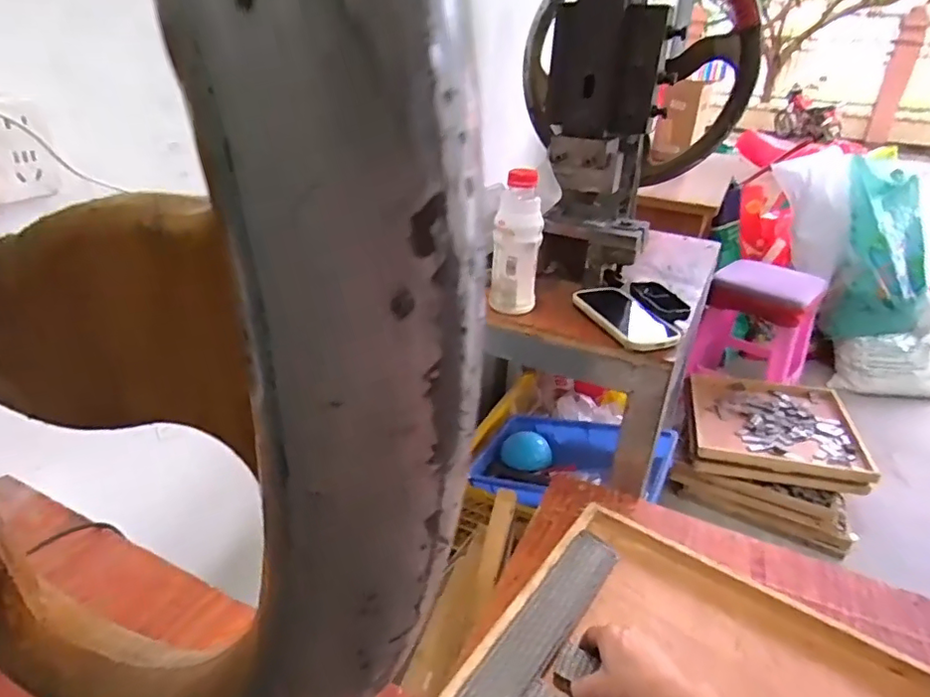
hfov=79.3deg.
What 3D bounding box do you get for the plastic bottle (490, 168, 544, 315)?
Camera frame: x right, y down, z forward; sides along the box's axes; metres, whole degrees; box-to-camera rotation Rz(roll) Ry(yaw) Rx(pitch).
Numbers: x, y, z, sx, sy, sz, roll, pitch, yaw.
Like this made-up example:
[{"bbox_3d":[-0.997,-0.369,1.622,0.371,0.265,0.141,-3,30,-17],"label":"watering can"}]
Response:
[{"bbox_3d":[0.073,-0.145,0.781,0.067,0.183,0.060,10,30,11],"label":"plastic bottle"}]

